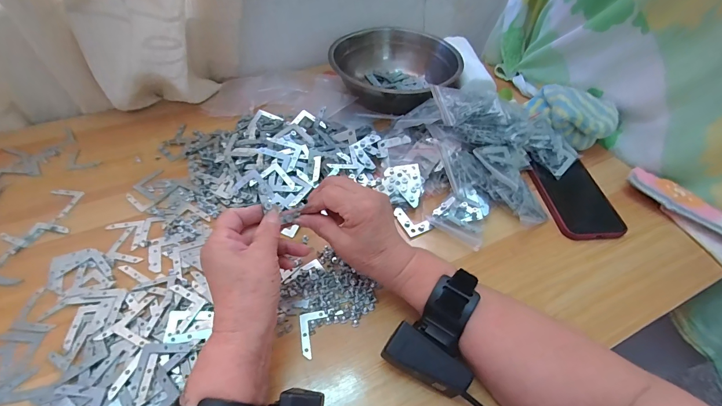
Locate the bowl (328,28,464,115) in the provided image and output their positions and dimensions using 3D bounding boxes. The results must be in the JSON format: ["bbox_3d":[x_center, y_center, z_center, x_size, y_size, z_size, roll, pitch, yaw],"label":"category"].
[{"bbox_3d":[0.058,-0.223,0.573,0.203,0.073,0.203,1,49,-1],"label":"bowl"}]

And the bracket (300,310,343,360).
[{"bbox_3d":[-0.037,0.121,0.319,0.041,0.004,0.042,-7,49,-8],"label":"bracket"}]

